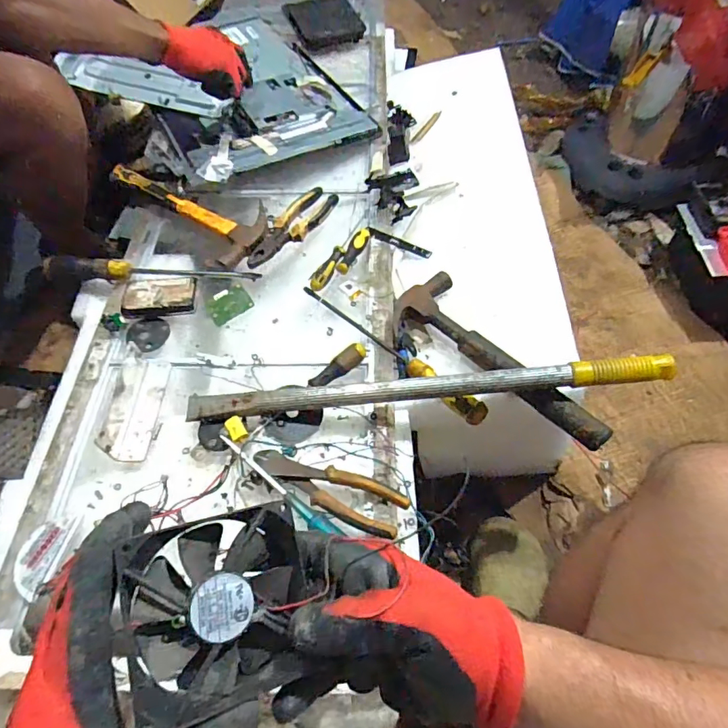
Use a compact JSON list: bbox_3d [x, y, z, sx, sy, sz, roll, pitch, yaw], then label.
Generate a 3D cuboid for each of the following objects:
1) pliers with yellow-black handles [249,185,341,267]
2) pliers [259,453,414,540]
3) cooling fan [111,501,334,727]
[{"bbox_3d":[-0.109,-0.207,0.729,0.052,0.028,0.181,26,63,17],"label":"pliers with yellow-black handles"},{"bbox_3d":[-0.041,0.135,0.511,0.171,0.022,0.050,17,60,13],"label":"pliers"},{"bbox_3d":[-0.079,0.132,0.262,0.097,0.025,0.093,-6,74,-25],"label":"cooling fan"}]

